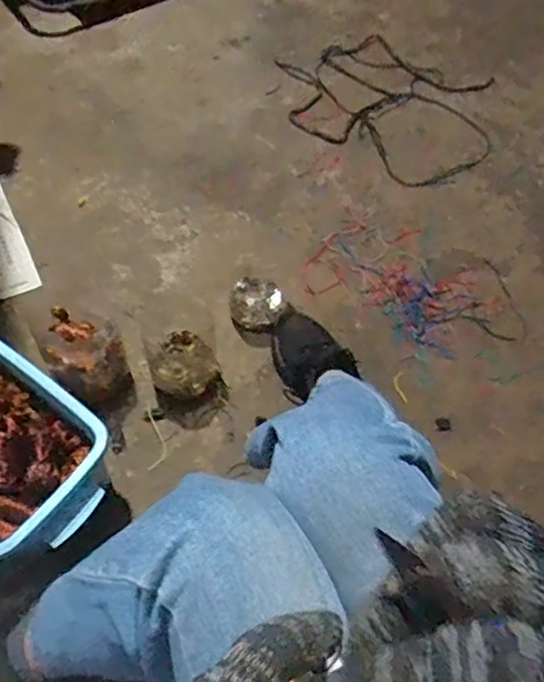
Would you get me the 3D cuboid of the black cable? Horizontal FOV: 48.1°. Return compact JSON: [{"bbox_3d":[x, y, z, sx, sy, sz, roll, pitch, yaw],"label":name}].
[{"bbox_3d":[0.240,-0.500,1.229,0.443,0.044,0.349,31,65,12],"label":"black cable"}]

